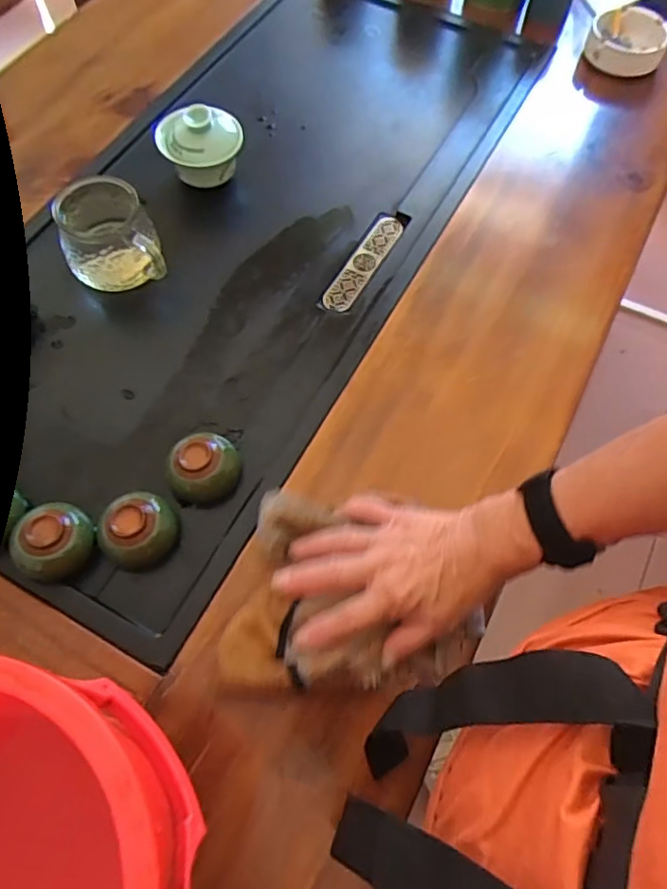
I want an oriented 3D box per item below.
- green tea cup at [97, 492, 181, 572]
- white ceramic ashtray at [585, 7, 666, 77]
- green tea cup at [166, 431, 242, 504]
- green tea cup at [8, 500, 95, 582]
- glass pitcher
[{"bbox_3d":[-0.163,0.068,0.484,0.062,0.038,0.065,4,64,2],"label":"green tea cup"},{"bbox_3d":[0.393,-0.536,0.786,0.100,0.037,0.108,22,66,10],"label":"white ceramic ashtray"},{"bbox_3d":[-0.112,0.020,0.509,0.061,0.037,0.057,0,64,0],"label":"green tea cup"},{"bbox_3d":[-0.231,0.076,0.475,0.061,0.037,0.061,0,64,0],"label":"green tea cup"},{"bbox_3d":[-0.222,-0.199,0.585,0.093,0.085,0.086,-18,66,-9],"label":"glass pitcher"}]

